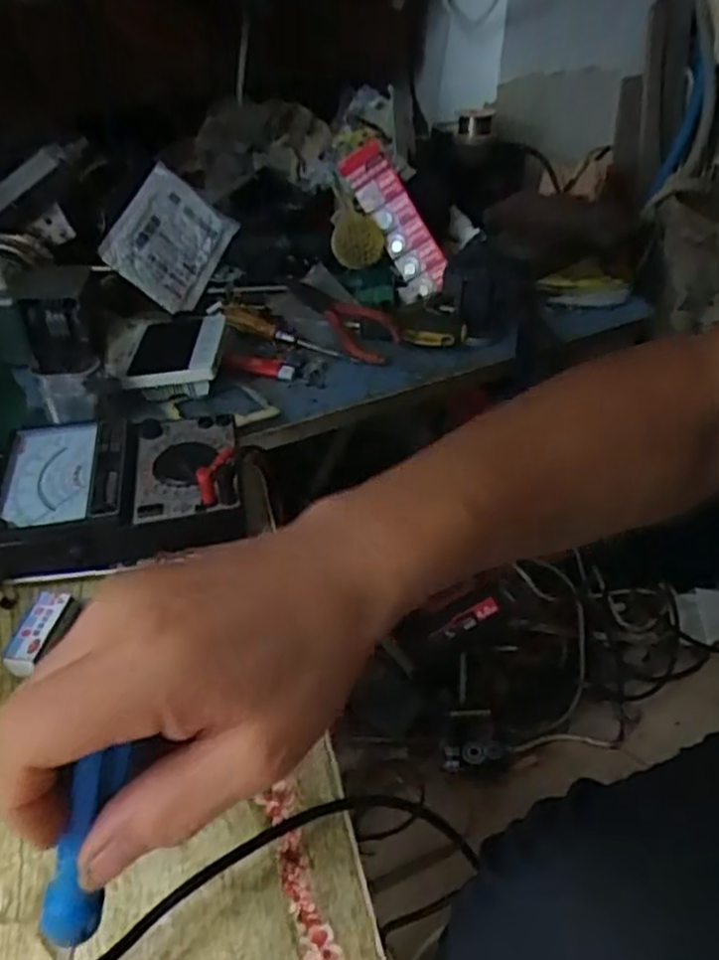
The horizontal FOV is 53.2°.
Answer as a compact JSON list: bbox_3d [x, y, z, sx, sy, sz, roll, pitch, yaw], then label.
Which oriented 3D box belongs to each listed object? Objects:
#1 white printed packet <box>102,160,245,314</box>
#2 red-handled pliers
[{"bbox_3d":[-0.202,-0.257,0.771,0.024,0.109,0.154,-22,39,43],"label":"white printed packet"},{"bbox_3d":[-0.018,-0.177,0.758,0.050,0.029,0.174,-20,44,-23],"label":"red-handled pliers"}]

